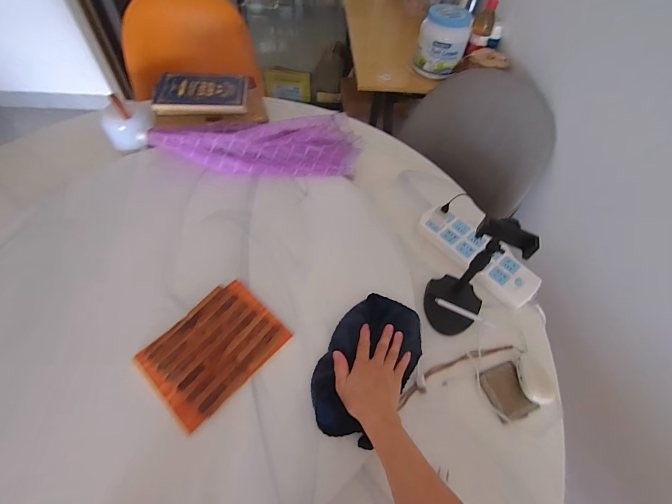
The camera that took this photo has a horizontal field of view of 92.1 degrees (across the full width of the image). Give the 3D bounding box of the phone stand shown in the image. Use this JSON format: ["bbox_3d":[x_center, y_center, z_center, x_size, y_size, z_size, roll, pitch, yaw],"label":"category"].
[{"bbox_3d":[0.224,0.038,0.537,0.118,0.238,0.104,-37,67,-25],"label":"phone stand"}]

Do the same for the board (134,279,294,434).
[{"bbox_3d":[-0.191,0.149,0.519,0.150,0.024,0.193,37,62,20],"label":"board"}]

